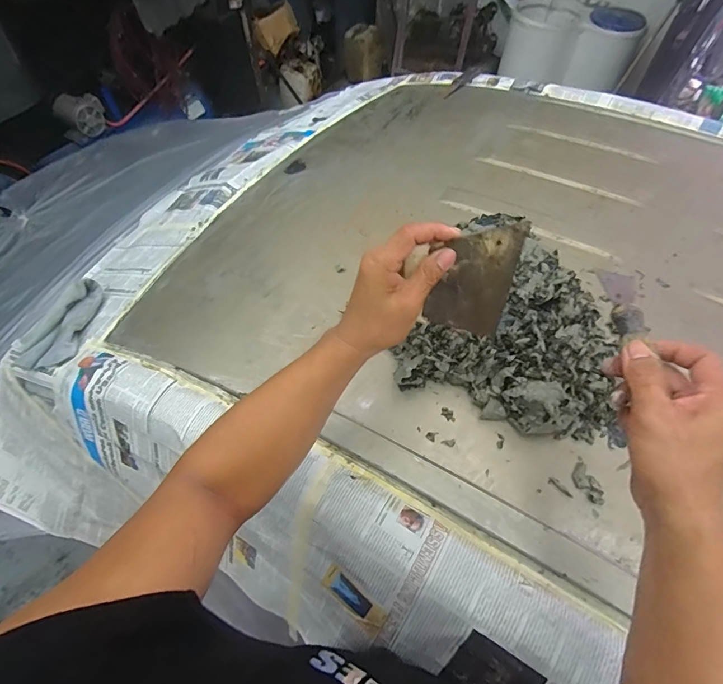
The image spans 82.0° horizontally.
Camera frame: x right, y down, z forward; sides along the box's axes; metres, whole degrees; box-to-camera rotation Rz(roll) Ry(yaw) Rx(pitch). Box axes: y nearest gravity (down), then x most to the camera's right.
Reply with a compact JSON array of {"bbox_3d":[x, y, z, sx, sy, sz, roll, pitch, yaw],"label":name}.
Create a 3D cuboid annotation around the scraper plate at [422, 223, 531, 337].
[{"bbox_3d":[0.104,-0.055,0.395,0.074,0.126,0.005,5,49,6],"label":"scraper plate"}]

